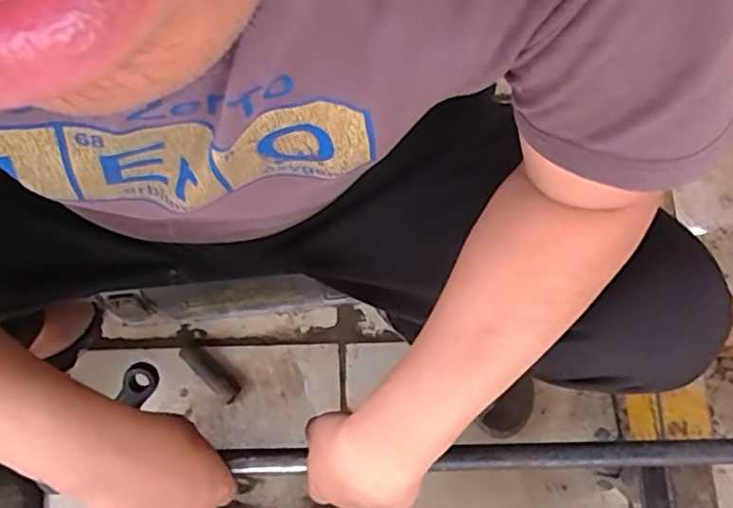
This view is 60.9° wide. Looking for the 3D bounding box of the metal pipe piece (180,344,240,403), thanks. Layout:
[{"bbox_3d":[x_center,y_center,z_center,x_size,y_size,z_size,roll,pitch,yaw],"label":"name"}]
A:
[{"bbox_3d":[-0.218,0.170,0.881,0.098,0.037,0.030,43,74,9],"label":"metal pipe piece"}]

